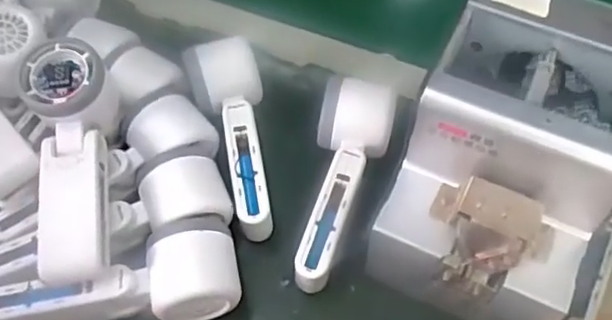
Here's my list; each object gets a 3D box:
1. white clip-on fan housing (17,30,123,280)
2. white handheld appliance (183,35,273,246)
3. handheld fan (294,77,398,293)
[{"bbox_3d":[-0.160,0.001,0.430,0.054,0.055,0.167,-7,74,-2],"label":"white clip-on fan housing"},{"bbox_3d":[-0.050,-0.017,0.476,0.051,0.060,0.149,-15,59,-6],"label":"white handheld appliance"},{"bbox_3d":[0.027,0.018,0.453,0.055,0.055,0.160,10,57,6],"label":"handheld fan"}]

